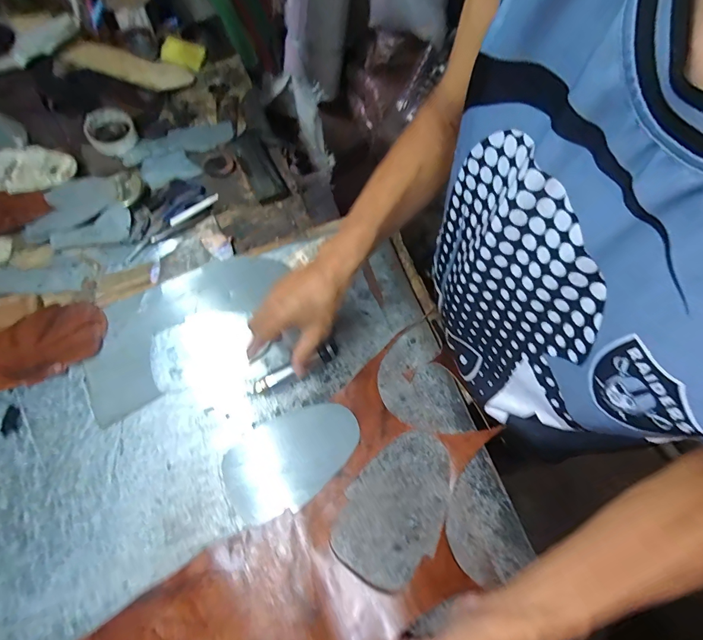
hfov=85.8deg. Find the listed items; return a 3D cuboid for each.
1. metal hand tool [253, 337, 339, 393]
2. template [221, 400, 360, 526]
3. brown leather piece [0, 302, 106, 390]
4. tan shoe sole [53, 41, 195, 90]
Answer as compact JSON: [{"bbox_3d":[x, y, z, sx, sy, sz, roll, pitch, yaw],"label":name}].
[{"bbox_3d":[-0.070,0.058,0.479,0.117,0.021,0.021,-26,67,-13],"label":"metal hand tool"},{"bbox_3d":[-0.071,0.161,0.453,0.163,0.004,0.101,-36,68,-13],"label":"template"},{"bbox_3d":[-0.419,0.032,0.512,0.159,0.024,0.089,-23,66,-8],"label":"brown leather piece"},{"bbox_3d":[-0.465,-0.532,0.790,0.243,0.023,0.104,4,65,-17],"label":"tan shoe sole"}]

